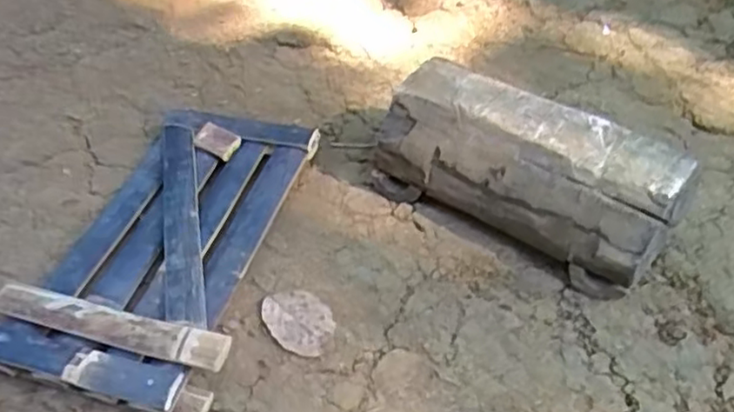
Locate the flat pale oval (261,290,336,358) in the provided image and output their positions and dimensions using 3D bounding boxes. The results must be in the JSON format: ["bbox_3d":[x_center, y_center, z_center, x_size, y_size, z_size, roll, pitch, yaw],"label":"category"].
[{"bbox_3d":[-0.064,0.106,0.623,0.079,0.008,0.055,36,57,29],"label":"flat pale oval"}]

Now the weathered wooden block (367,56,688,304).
[{"bbox_3d":[0.157,-0.031,0.663,0.276,0.121,0.108,27,53,24],"label":"weathered wooden block"}]

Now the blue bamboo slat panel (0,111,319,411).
[{"bbox_3d":[-0.195,0.031,0.677,0.225,0.043,0.350,12,49,12],"label":"blue bamboo slat panel"}]

